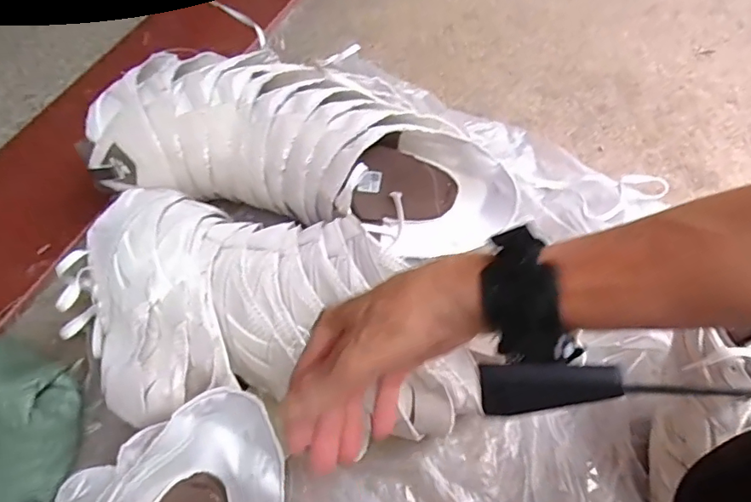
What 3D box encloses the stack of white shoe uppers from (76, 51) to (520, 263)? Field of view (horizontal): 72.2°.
[{"bbox_3d":[-0.061,-0.131,0.604,0.482,0.128,0.196,13,61,-10],"label":"stack of white shoe uppers"}]

